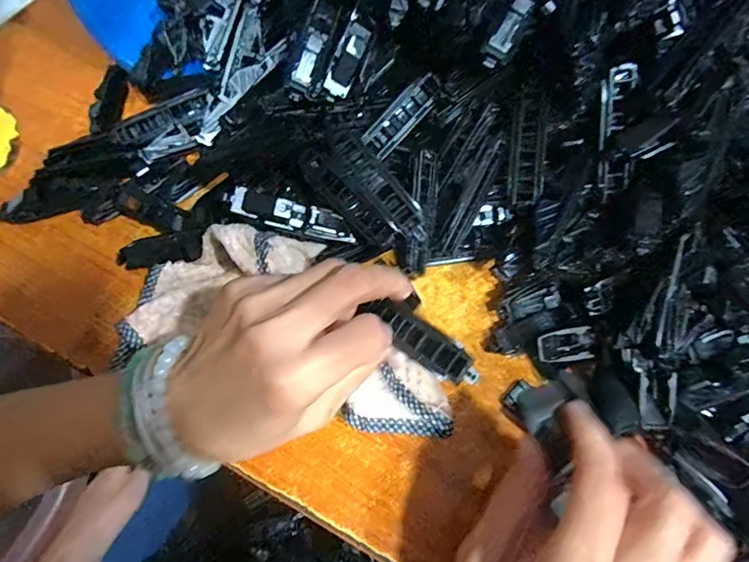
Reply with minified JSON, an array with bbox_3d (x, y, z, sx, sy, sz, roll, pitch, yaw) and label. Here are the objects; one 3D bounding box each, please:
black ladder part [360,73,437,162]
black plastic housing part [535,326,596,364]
[{"bbox_3d":[0.017,-0.102,0.282,0.056,0.009,0.018,-46,68,10],"label":"black ladder part"},{"bbox_3d":[0.110,0.037,0.261,0.036,0.017,0.021,-9,64,-1],"label":"black plastic housing part"}]

